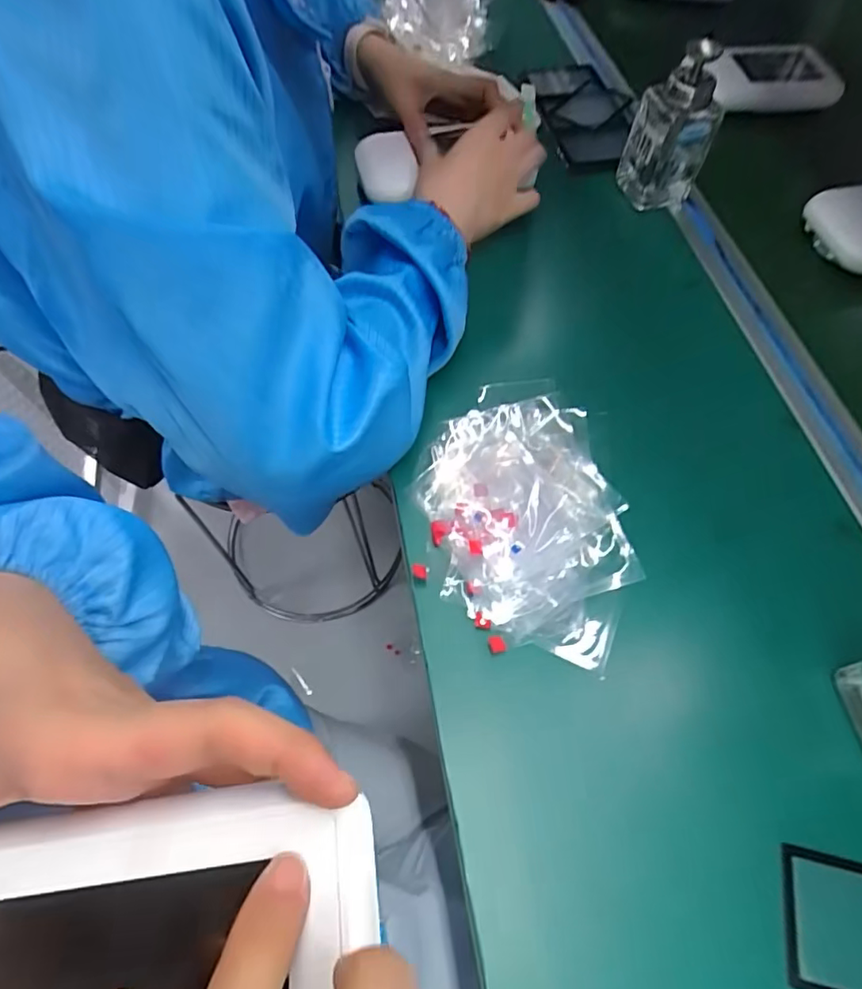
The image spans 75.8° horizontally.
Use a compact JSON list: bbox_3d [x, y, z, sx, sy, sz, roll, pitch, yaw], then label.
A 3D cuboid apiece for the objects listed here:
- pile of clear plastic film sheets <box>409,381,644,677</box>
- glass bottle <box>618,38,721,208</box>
[{"bbox_3d":[0.058,0.013,0.348,0.116,0.032,0.175,-10,63,-4],"label":"pile of clear plastic film sheets"},{"bbox_3d":[0.209,-0.315,0.484,0.071,0.110,0.060,23,66,12],"label":"glass bottle"}]

